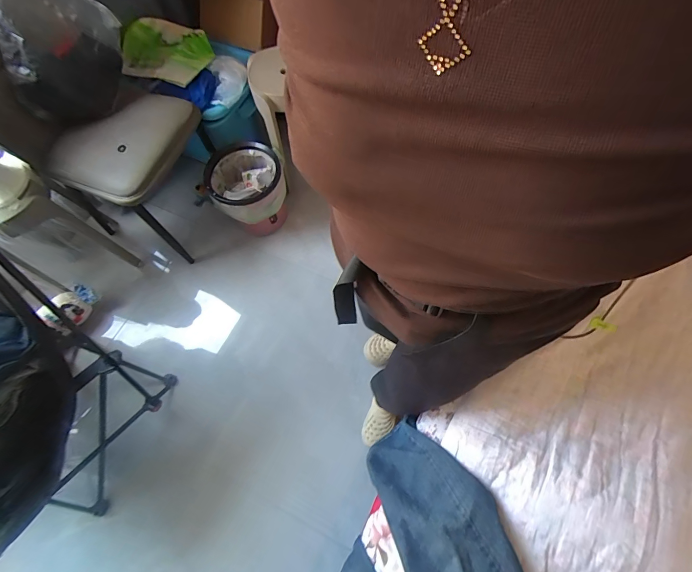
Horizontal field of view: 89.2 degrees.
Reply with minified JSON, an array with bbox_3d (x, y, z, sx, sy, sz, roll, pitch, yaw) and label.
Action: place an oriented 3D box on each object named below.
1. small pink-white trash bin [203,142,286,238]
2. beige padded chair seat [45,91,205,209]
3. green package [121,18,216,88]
[{"bbox_3d":[-0.366,-0.363,1.378,0.274,0.273,0.267,-37,70,-12],"label":"small pink-white trash bin"},{"bbox_3d":[-0.721,-0.473,1.142,0.344,0.101,0.435,14,69,9],"label":"beige padded chair seat"},{"bbox_3d":[-0.658,-0.861,1.300,0.276,0.082,0.310,16,69,9],"label":"green package"}]

